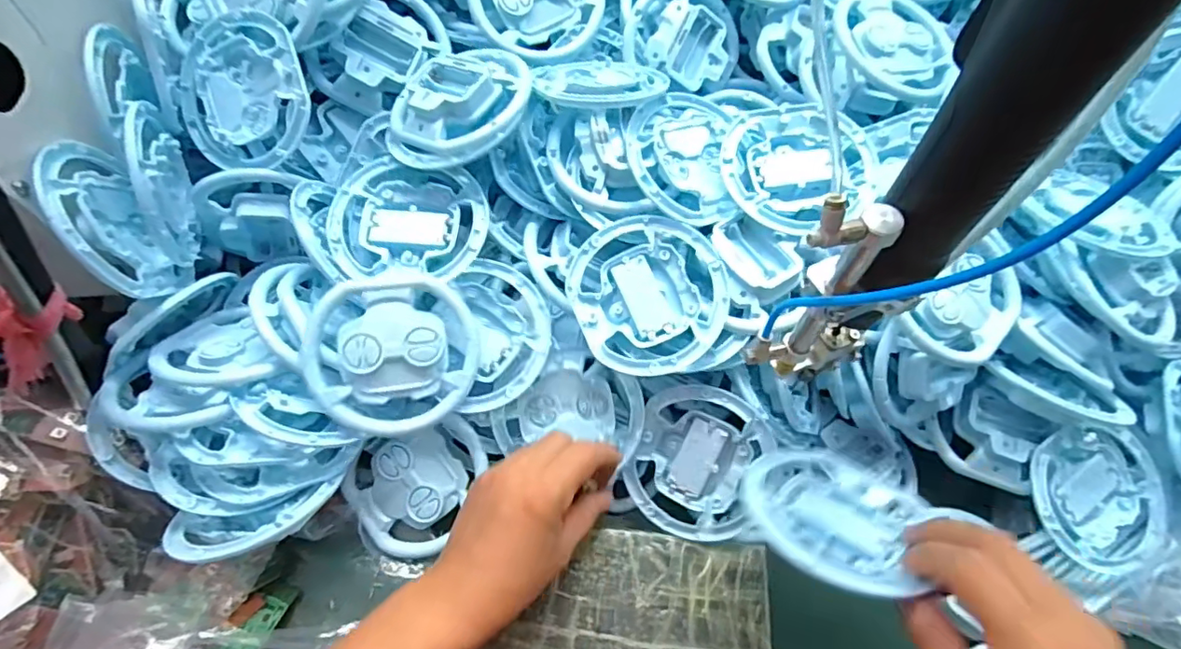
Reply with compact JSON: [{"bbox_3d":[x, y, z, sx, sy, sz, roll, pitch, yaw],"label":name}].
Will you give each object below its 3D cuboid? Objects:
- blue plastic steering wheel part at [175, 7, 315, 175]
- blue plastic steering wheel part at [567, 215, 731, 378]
[{"bbox_3d":[-0.236,-0.160,0.385,0.098,0.012,0.105,2,97,12],"label":"blue plastic steering wheel part"},{"bbox_3d":[0.038,-0.019,0.375,0.095,0.023,0.103,-24,82,-4],"label":"blue plastic steering wheel part"}]

